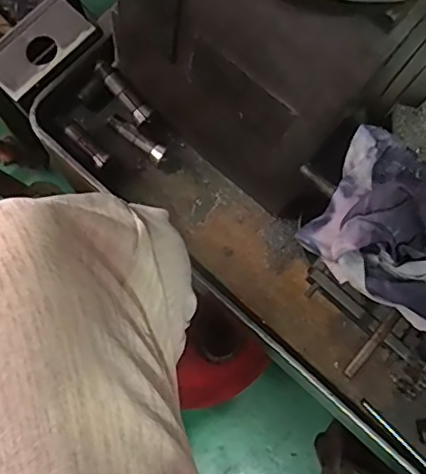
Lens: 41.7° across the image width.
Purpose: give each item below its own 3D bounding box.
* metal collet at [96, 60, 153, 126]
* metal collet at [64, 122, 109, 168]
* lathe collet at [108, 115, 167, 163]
[{"bbox_3d":[-0.091,-0.146,0.569,0.071,0.022,0.017,44,80,8],"label":"metal collet"},{"bbox_3d":[-0.127,-0.093,0.561,0.015,0.015,0.057,-42,82,-9],"label":"metal collet"},{"bbox_3d":[-0.078,-0.103,0.575,0.070,0.016,0.016,40,80,7],"label":"lathe collet"}]

